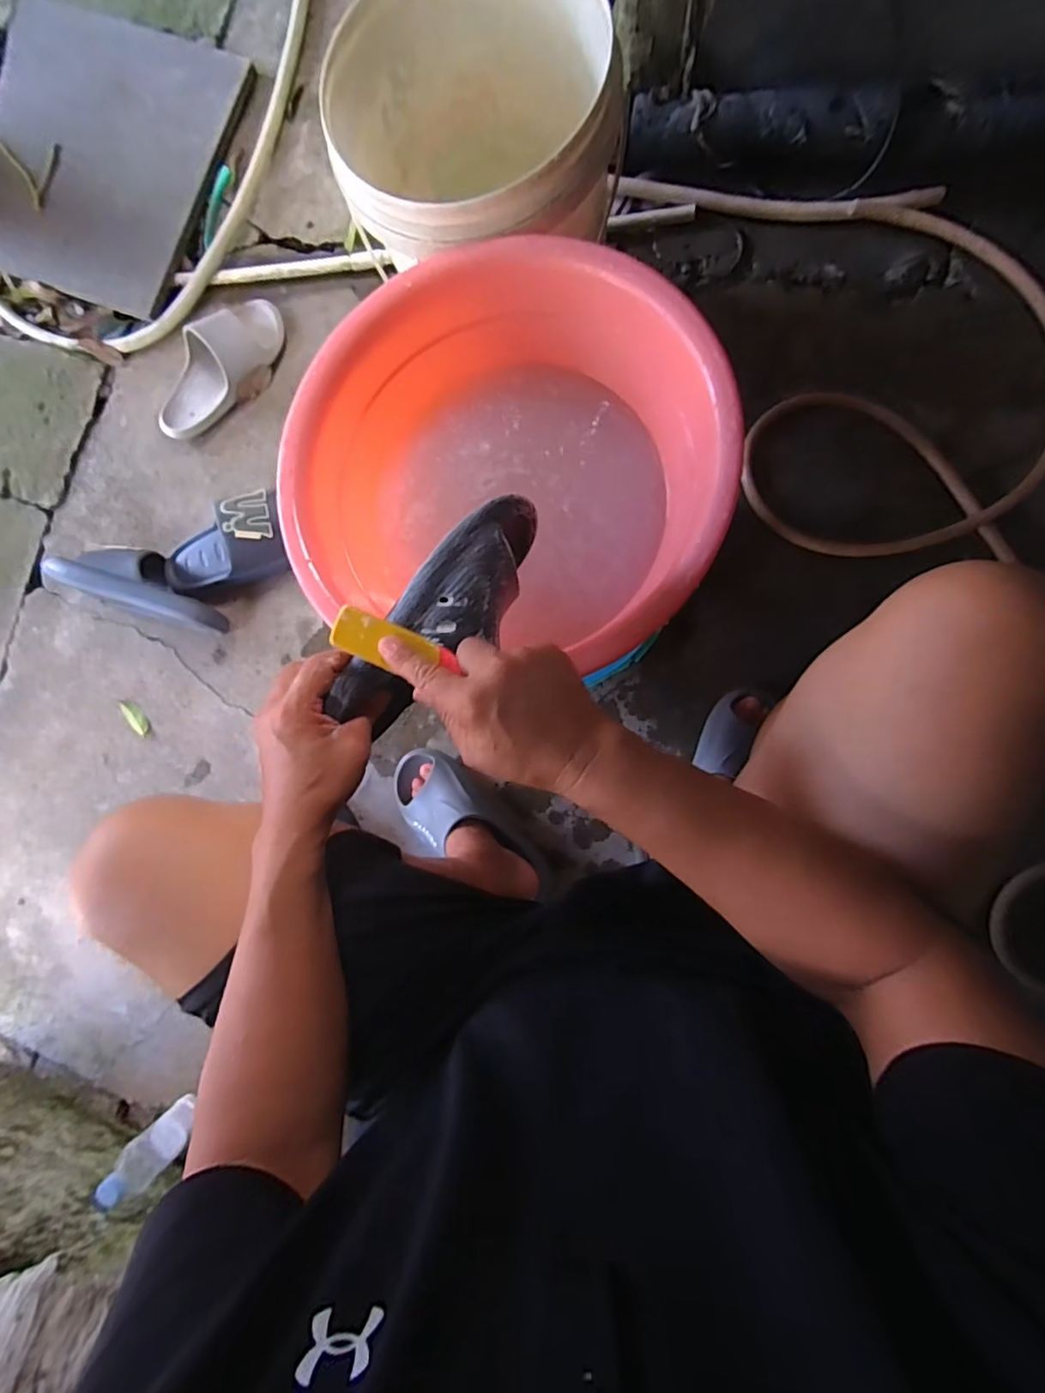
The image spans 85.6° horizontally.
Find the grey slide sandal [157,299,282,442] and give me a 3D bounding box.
[{"bbox_3d":[-0.527,-0.569,0.964,0.273,0.069,0.126,-43,83,3],"label":"grey slide sandal"}]

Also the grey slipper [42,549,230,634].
[{"bbox_3d":[-0.614,-0.185,0.922,0.295,0.108,0.097,15,89,8],"label":"grey slipper"}]

